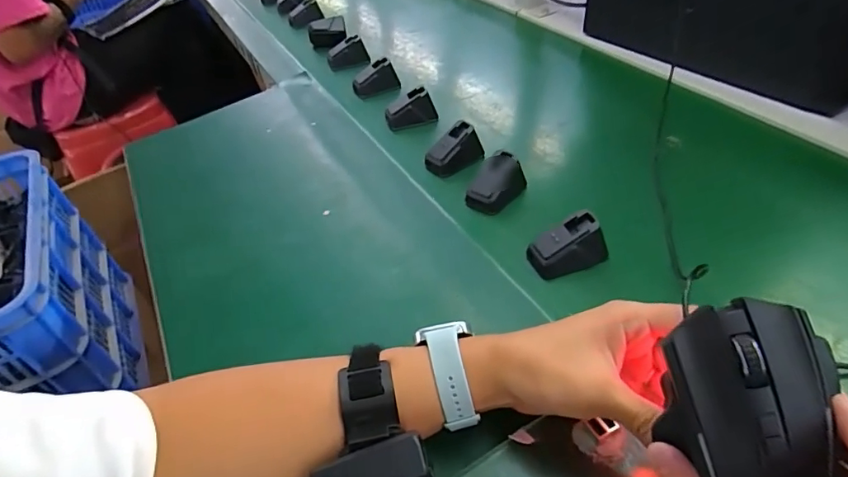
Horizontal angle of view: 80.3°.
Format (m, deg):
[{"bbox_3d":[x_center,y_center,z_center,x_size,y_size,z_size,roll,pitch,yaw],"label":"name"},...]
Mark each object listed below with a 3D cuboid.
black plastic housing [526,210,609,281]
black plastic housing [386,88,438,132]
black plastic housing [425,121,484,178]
[{"bbox_3d":[0.129,0.008,0.457,0.064,0.041,0.035,-13,42,-6],"label":"black plastic housing"},{"bbox_3d":[-0.018,-0.170,0.667,0.066,0.045,0.029,-9,42,-1],"label":"black plastic housing"},{"bbox_3d":[0.035,-0.104,0.587,0.063,0.043,0.043,-27,46,-20],"label":"black plastic housing"}]

